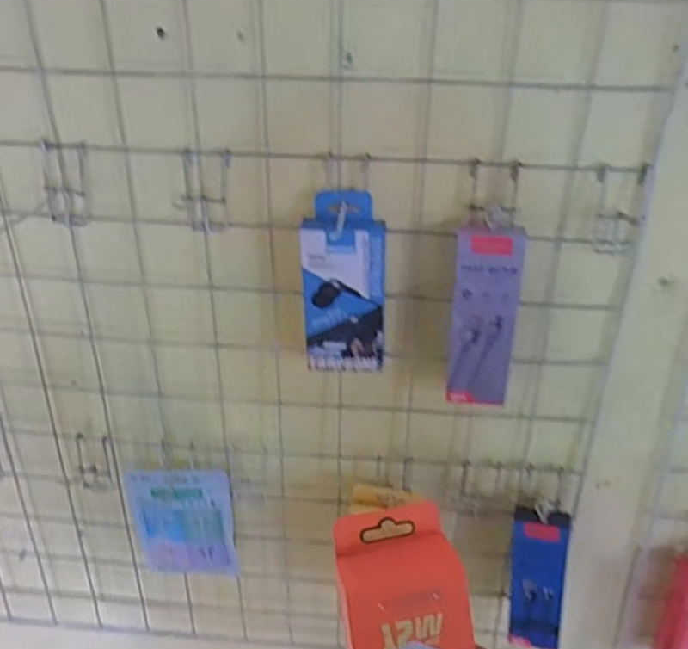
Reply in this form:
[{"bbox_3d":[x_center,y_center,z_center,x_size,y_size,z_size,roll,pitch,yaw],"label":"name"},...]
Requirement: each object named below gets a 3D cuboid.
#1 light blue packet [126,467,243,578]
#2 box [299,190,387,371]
[{"bbox_3d":[-0.165,0.207,0.672,0.105,0.137,0.017,-2,29,1],"label":"light blue packet"},{"bbox_3d":[0.002,-0.031,0.530,0.064,0.145,0.035,4,30,12],"label":"box"}]

